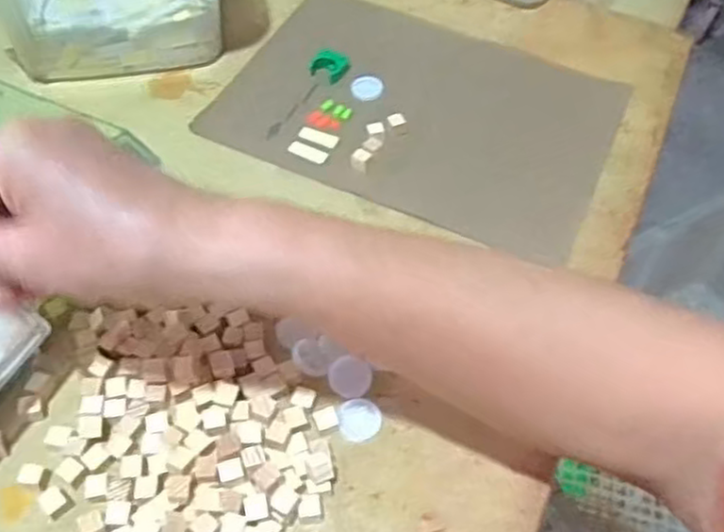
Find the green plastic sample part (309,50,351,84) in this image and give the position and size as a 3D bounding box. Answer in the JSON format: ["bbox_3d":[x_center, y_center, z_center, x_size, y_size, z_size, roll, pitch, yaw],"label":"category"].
[{"bbox_3d":[-0.025,-0.155,0.560,0.025,0.016,0.021,23,55,13],"label":"green plastic sample part"}]

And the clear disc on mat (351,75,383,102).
[{"bbox_3d":[0.004,-0.136,0.553,0.024,0.004,0.026,2,53,-2],"label":"clear disc on mat"}]

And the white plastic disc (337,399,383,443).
[{"bbox_3d":[-0.001,0.081,0.389,0.023,0.004,0.024,2,53,-2],"label":"white plastic disc"}]

